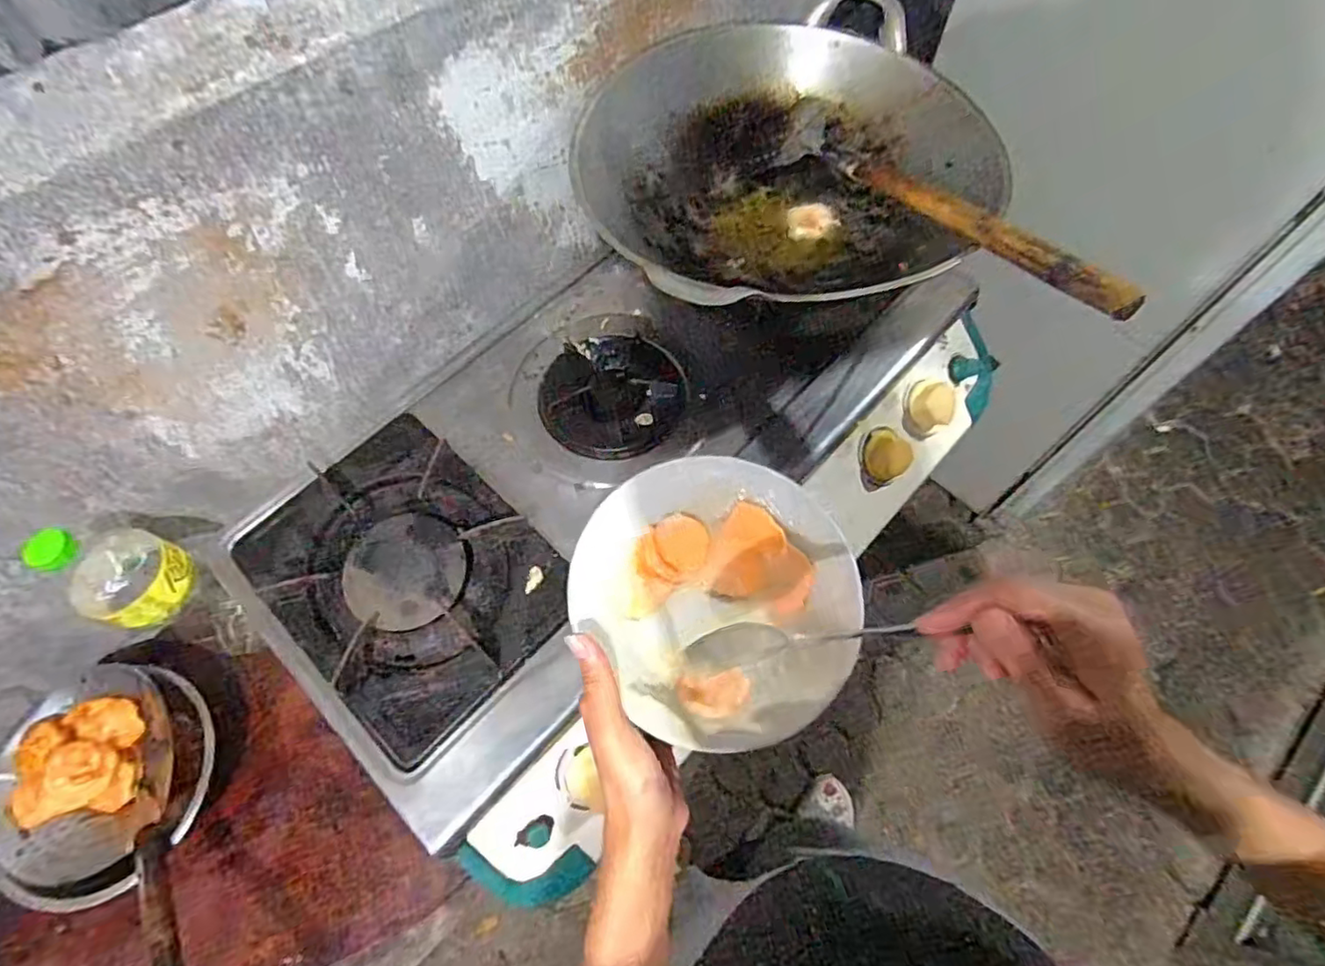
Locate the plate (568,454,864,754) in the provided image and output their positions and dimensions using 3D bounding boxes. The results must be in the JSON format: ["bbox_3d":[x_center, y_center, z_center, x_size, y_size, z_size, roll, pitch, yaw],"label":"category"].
[{"bbox_3d":[0.034,0.064,0.376,0.152,0.046,0.161,0,64,0],"label":"plate"}]

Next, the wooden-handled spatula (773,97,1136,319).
[{"bbox_3d":[0.219,-0.255,0.554,0.096,0.031,0.405,-27,54,-13],"label":"wooden-handled spatula"}]

